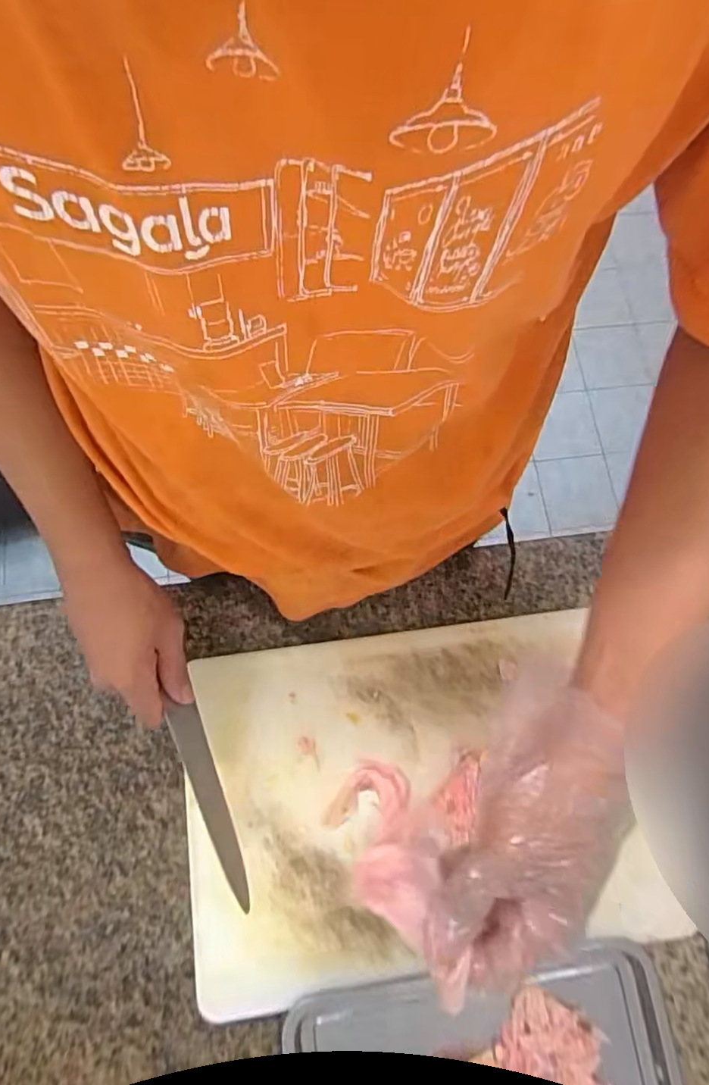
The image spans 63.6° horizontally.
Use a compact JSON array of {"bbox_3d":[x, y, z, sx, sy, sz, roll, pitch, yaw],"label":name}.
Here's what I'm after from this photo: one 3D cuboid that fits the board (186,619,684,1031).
[{"bbox_3d":[0.050,0.227,0.526,0.399,0.022,0.284,-7,75,-4],"label":"board"}]

